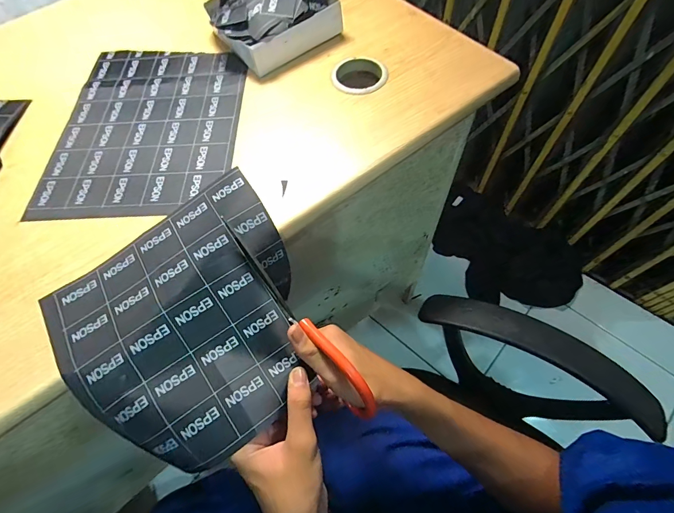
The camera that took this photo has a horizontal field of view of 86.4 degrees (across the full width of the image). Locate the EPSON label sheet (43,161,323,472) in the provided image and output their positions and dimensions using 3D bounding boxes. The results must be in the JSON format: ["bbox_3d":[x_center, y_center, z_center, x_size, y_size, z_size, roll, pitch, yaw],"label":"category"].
[{"bbox_3d":[-0.120,0.058,0.311,0.203,0.024,0.198,-35,80,-10],"label":"EPSON label sheet"}]

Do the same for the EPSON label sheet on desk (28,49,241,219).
[{"bbox_3d":[-0.215,-0.154,0.417,0.203,0.007,0.256,-2,62,2],"label":"EPSON label sheet on desk"}]

